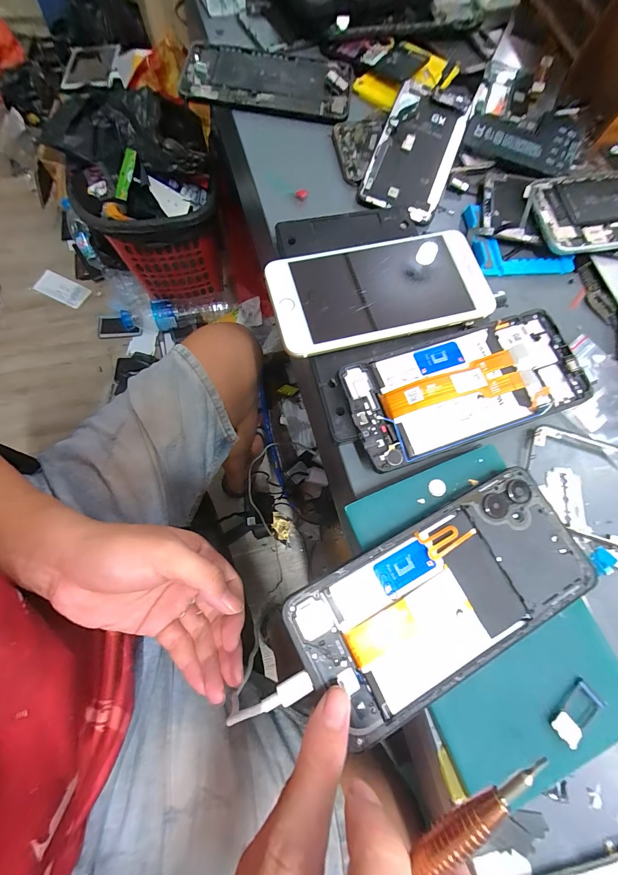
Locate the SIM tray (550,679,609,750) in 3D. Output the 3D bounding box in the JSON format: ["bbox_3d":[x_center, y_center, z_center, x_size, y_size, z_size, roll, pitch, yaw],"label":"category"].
[{"bbox_3d":[0.141,0.145,0.167,0.030,0.005,0.015,-37,80,-13],"label":"SIM tray"}]

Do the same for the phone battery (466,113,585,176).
[{"bbox_3d":[0.189,-0.263,0.280,0.096,0.006,0.062,24,74,3],"label":"phone battery"}]

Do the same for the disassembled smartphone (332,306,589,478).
[{"bbox_3d":[0.105,-0.036,0.207,0.160,0.012,0.073,-18,77,-9],"label":"disassembled smartphone"}]

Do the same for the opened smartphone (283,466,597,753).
[{"bbox_3d":[0.074,0.085,0.173,0.163,0.004,0.077,-25,77,-9],"label":"opened smartphone"}]

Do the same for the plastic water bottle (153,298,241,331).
[{"bbox_3d":[-0.342,-0.388,0.976,0.253,0.069,0.078,-10,76,-7],"label":"plastic water bottle"}]

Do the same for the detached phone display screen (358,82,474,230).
[{"bbox_3d":[0.094,-0.250,0.274,0.065,0.007,0.134,21,82,-3],"label":"detached phone display screen"}]

